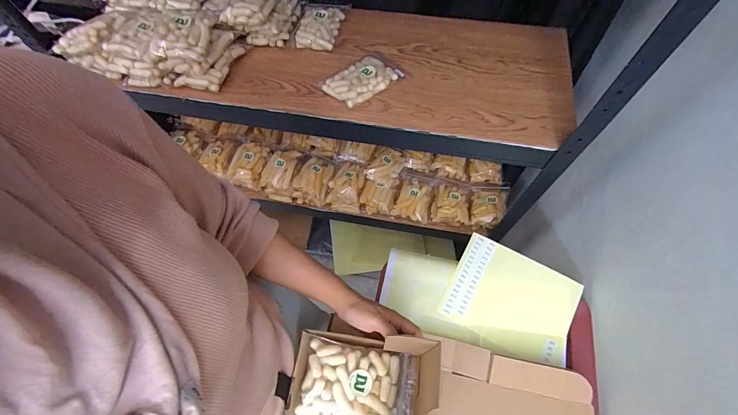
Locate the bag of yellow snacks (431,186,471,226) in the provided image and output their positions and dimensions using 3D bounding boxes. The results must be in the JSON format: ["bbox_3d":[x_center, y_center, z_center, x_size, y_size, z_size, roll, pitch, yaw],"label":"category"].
[{"bbox_3d":[0.211,-0.011,0.853,0.092,0.054,0.108,10,63,6],"label":"bag of yellow snacks"}]

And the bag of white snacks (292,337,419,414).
[{"bbox_3d":[-0.012,0.222,0.410,0.140,0.035,0.089,15,59,-9],"label":"bag of white snacks"}]

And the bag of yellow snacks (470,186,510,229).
[{"bbox_3d":[0.305,-0.013,0.836,0.095,0.049,0.139,13,63,7],"label":"bag of yellow snacks"}]

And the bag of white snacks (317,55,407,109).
[{"bbox_3d":[-0.013,-0.227,0.582,0.131,0.030,0.083,-35,67,-16],"label":"bag of white snacks"}]

